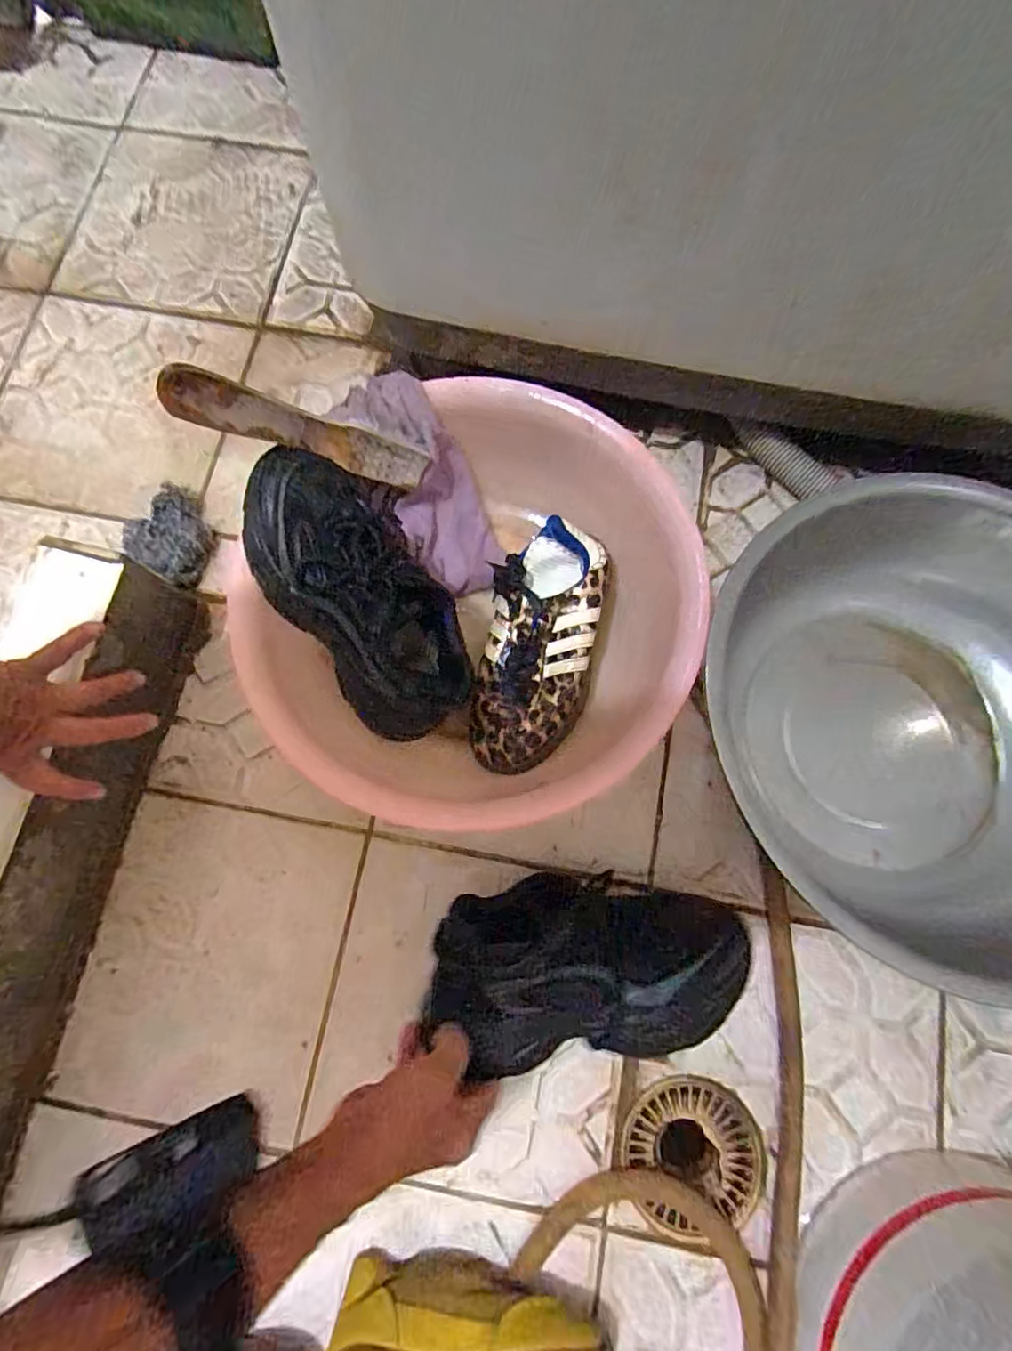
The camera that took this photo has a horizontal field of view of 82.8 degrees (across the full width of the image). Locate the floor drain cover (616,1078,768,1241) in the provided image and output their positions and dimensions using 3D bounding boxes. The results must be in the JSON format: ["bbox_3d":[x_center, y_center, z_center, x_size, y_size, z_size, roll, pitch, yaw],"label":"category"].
[{"bbox_3d":[0.150,0.384,0.460,0.107,0.012,0.107,-20,78,-4],"label":"floor drain cover"}]

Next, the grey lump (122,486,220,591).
[{"bbox_3d":[-0.328,-0.138,0.568,0.091,0.036,0.084,0,78,1],"label":"grey lump"}]

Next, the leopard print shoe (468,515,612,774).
[{"bbox_3d":[0.029,-0.023,0.519,0.097,0.073,0.218,9,76,3],"label":"leopard print shoe"}]

